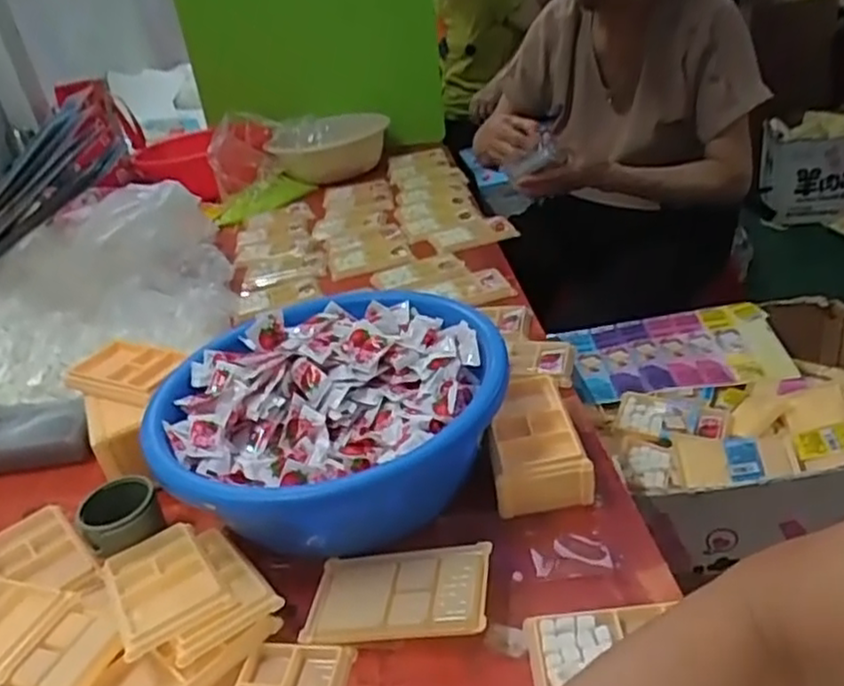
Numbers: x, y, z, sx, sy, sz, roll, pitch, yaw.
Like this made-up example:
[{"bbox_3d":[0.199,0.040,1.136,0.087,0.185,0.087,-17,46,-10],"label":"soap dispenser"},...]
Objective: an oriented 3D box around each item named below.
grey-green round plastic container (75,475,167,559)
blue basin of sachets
[{"bbox_3d":[-0.265,0.152,0.626,0.066,0.033,0.066,-8,28,4],"label":"grey-green round plastic container"},{"bbox_3d":[-0.076,0.076,0.664,0.317,0.113,0.287,-22,31,-19],"label":"blue basin of sachets"}]

